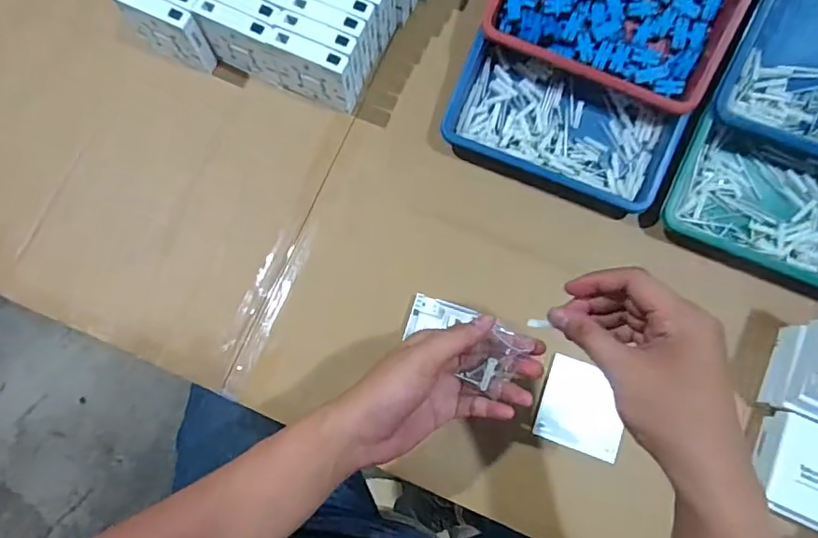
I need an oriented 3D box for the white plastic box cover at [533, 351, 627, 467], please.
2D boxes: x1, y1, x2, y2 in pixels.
[{"bbox_3d":[0.177,0.140,0.524,0.080,0.009,0.085,19,80,4],"label":"white plastic box cover"}]

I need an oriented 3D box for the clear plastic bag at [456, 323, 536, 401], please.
[{"bbox_3d":[0.066,0.074,0.413,0.030,0.016,0.060,38,108,0],"label":"clear plastic bag"}]

